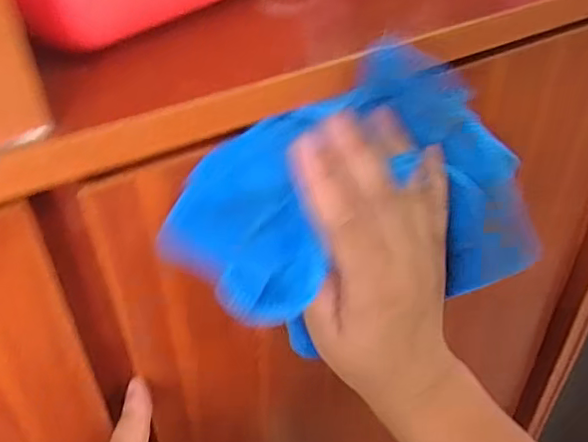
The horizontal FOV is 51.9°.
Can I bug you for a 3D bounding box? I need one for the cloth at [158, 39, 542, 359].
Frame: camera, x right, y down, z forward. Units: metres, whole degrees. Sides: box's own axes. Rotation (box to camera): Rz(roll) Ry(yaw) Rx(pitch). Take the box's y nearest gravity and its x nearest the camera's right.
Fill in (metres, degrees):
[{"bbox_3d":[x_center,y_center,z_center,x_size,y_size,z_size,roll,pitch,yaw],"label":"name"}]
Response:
[{"bbox_3d":[0.039,-0.012,0.294,0.197,0.126,0.055,-9,40,-25],"label":"cloth"}]

